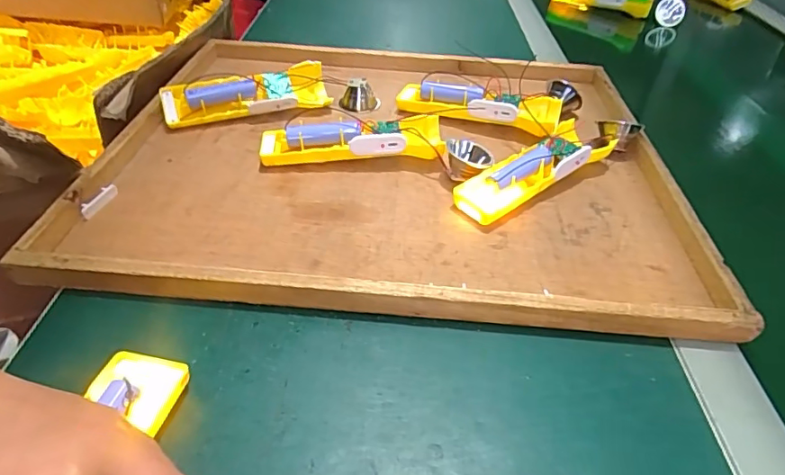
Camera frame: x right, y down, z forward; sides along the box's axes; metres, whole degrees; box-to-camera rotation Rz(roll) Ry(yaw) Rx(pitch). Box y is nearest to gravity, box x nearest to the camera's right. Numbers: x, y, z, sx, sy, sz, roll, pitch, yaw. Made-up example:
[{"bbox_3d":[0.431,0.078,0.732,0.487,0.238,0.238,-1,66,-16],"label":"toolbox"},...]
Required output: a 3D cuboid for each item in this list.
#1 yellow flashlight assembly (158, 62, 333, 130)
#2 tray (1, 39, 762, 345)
[{"bbox_3d":[-0.146,-0.144,0.515,0.164,0.039,0.034,-13,45,-19],"label":"yellow flashlight assembly"},{"bbox_3d":[-0.004,-0.093,0.473,0.493,0.034,0.401,5,42,1],"label":"tray"}]

